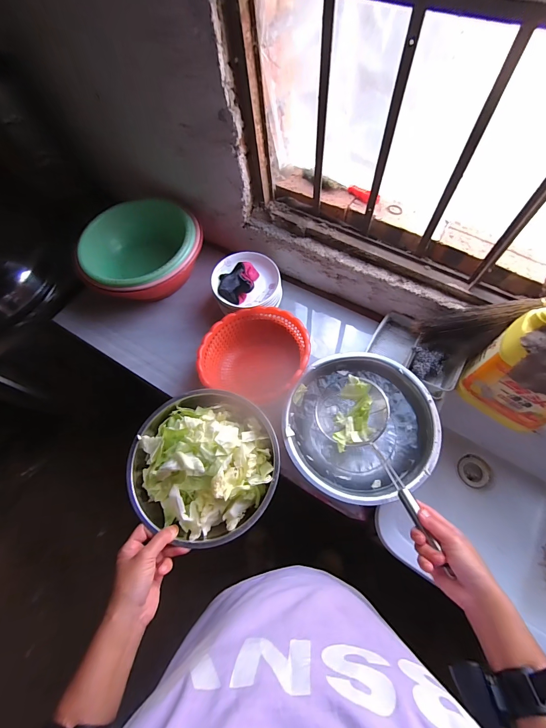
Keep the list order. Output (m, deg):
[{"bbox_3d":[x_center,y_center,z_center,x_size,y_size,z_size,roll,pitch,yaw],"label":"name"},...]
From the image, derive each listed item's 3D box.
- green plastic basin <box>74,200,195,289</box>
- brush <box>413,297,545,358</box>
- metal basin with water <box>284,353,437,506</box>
[{"bbox_3d":[-0.375,-0.314,0.912,0.285,0.129,0.284,-1,65,2],"label":"green plastic basin"},{"bbox_3d":[0.520,-0.101,0.700,0.380,0.133,0.079,-15,62,27],"label":"brush"},{"bbox_3d":[0.187,0.133,0.703,0.299,0.083,0.306,-1,65,2],"label":"metal basin with water"}]

